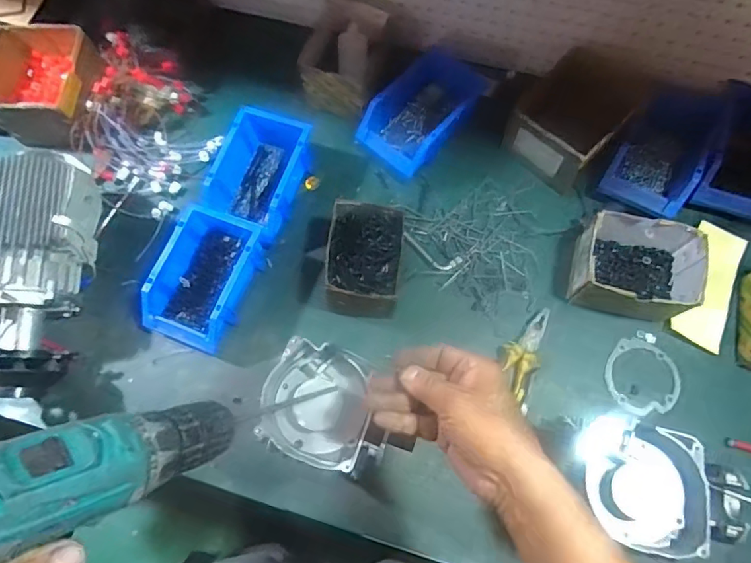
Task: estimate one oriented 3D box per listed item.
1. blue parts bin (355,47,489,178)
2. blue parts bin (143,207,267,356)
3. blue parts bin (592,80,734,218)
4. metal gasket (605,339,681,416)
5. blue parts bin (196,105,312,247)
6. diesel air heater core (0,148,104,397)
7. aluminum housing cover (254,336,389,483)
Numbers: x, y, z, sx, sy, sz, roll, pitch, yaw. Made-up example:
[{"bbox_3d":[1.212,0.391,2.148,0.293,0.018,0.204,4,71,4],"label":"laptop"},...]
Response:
[{"bbox_3d":[0.059,-0.251,0.786,0.113,0.099,0.152,42,75,15],"label":"blue parts bin"},{"bbox_3d":[-0.243,-0.005,0.729,0.118,0.076,0.188,19,70,8],"label":"blue parts bin"},{"bbox_3d":[0.428,-0.196,0.757,0.127,0.068,0.206,29,72,11],"label":"blue parts bin"},{"bbox_3d":[0.370,0.133,0.699,0.101,0.007,0.100,9,69,5],"label":"metal gasket"},{"bbox_3d":[-0.178,-0.159,0.776,0.121,0.090,0.180,20,70,8],"label":"blue parts bin"},{"bbox_3d":[-0.483,-0.016,0.705,0.149,0.144,0.328,6,84,3],"label":"diesel air heater core"},{"bbox_3d":[-0.052,0.126,0.518,0.129,0.048,0.117,20,70,9],"label":"aluminum housing cover"}]

